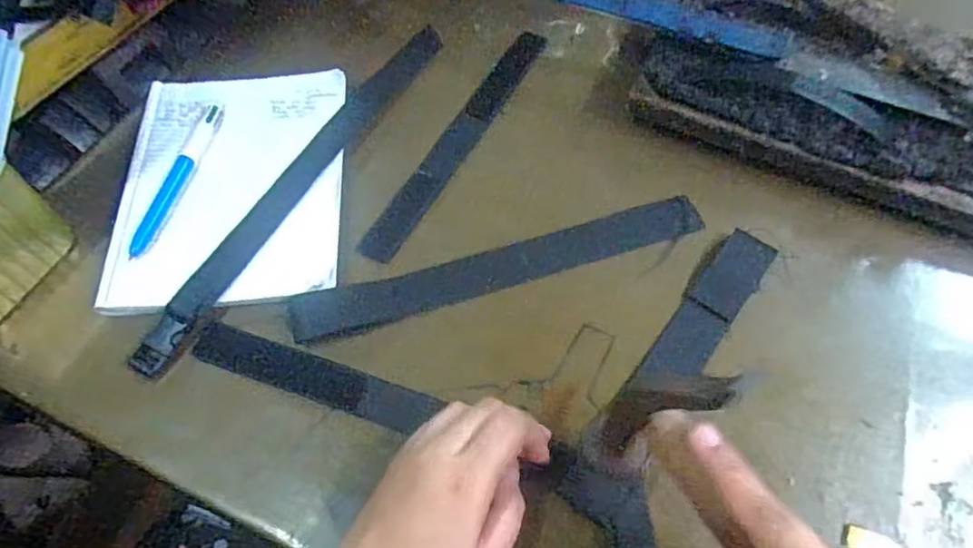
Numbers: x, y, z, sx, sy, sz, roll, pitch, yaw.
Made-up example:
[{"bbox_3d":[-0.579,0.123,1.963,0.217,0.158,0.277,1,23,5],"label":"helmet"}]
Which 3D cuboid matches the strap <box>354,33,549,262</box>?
[{"bbox_3d":[-0.018,-0.108,0.461,0.027,0.005,0.253,25,64,15],"label":"strap"}]

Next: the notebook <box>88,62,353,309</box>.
[{"bbox_3d":[-0.177,-0.069,0.423,0.144,0.011,0.196,-2,62,-7],"label":"notebook"}]

